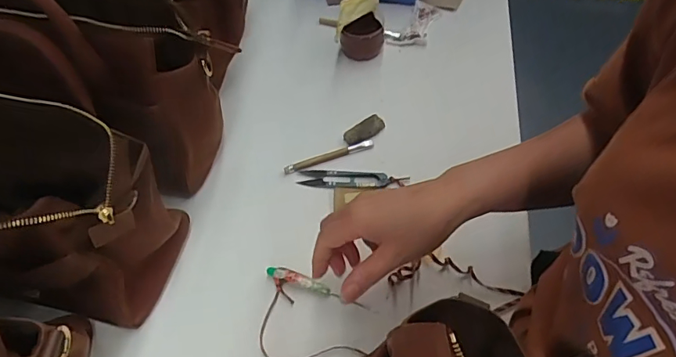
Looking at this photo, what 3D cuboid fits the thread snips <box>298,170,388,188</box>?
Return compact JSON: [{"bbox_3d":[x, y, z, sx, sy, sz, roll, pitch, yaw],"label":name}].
[{"bbox_3d":[0.005,0.000,0.565,0.101,0.009,0.026,5,55,5],"label":"thread snips"}]

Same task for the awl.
[{"bbox_3d":[-0.017,0.109,0.481,0.111,0.019,0.012,16,57,12],"label":"awl"}]

